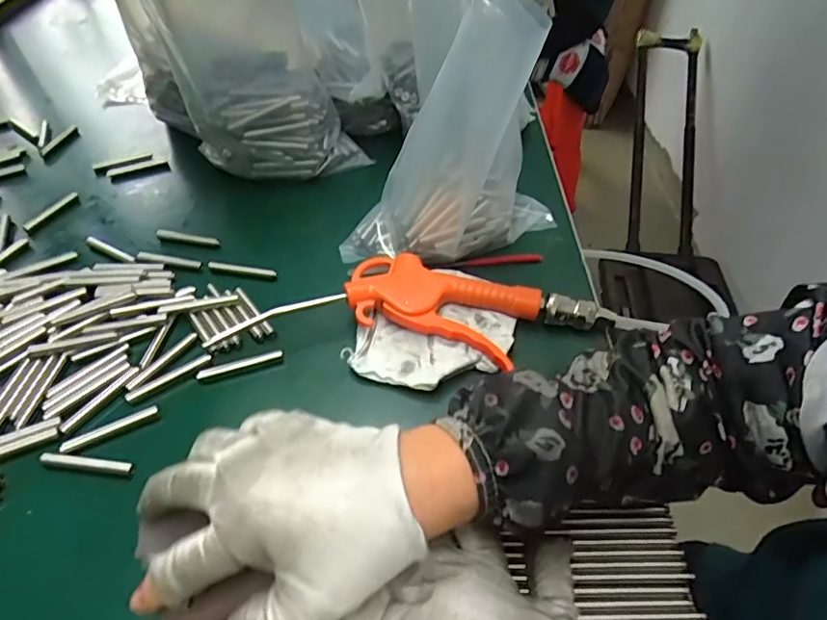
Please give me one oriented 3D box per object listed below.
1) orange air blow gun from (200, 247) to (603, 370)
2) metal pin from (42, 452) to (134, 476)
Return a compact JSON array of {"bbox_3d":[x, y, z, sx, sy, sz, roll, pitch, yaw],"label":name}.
[{"bbox_3d":[0.001,0.002,0.391,0.254,0.035,0.085,1,47,1],"label":"orange air blow gun"},{"bbox_3d":[-0.199,0.093,0.327,0.056,0.005,0.008,5,47,5],"label":"metal pin"}]

